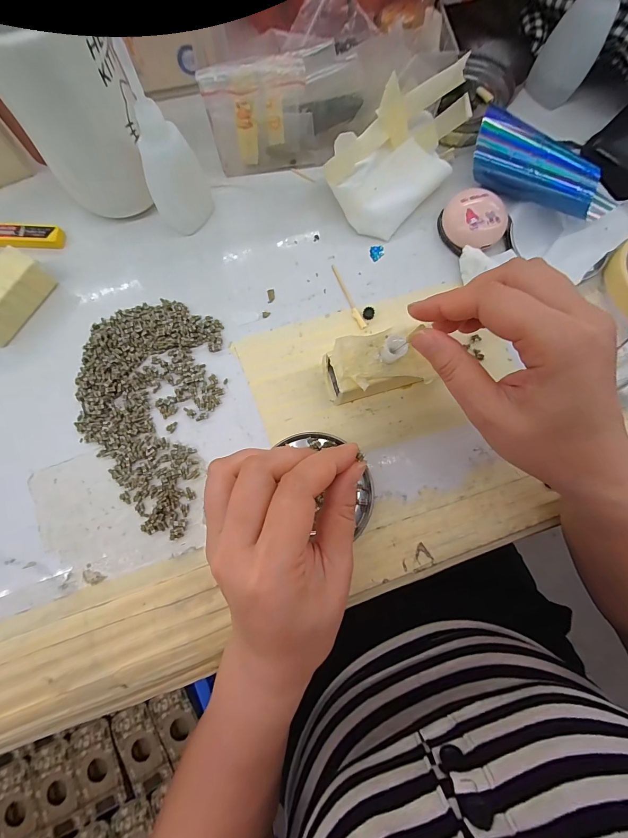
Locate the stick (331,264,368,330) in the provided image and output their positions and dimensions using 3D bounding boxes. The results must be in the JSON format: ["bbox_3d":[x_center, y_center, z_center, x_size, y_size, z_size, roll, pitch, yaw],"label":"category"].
[{"bbox_3d":[0.026,-0.097,0.268,0.006,0.004,0.060,-23,80,-5],"label":"stick"}]

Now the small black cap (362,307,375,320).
[{"bbox_3d":[0.042,-0.082,0.264,0.009,0.005,0.008,19,79,3],"label":"small black cap"}]

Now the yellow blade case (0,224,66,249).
[{"bbox_3d":[-0.251,-0.143,0.267,0.104,0.005,0.019,1,79,-1],"label":"yellow blade case"}]

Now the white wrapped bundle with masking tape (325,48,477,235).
[{"bbox_3d":[0.065,-0.204,0.262,0.067,0.061,0.108,44,81,7],"label":"white wrapped bundle with masking tape"}]

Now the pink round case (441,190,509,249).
[{"bbox_3d":[0.127,-0.156,0.272,0.043,0.023,0.044,0,79,-1],"label":"pink round case"}]

